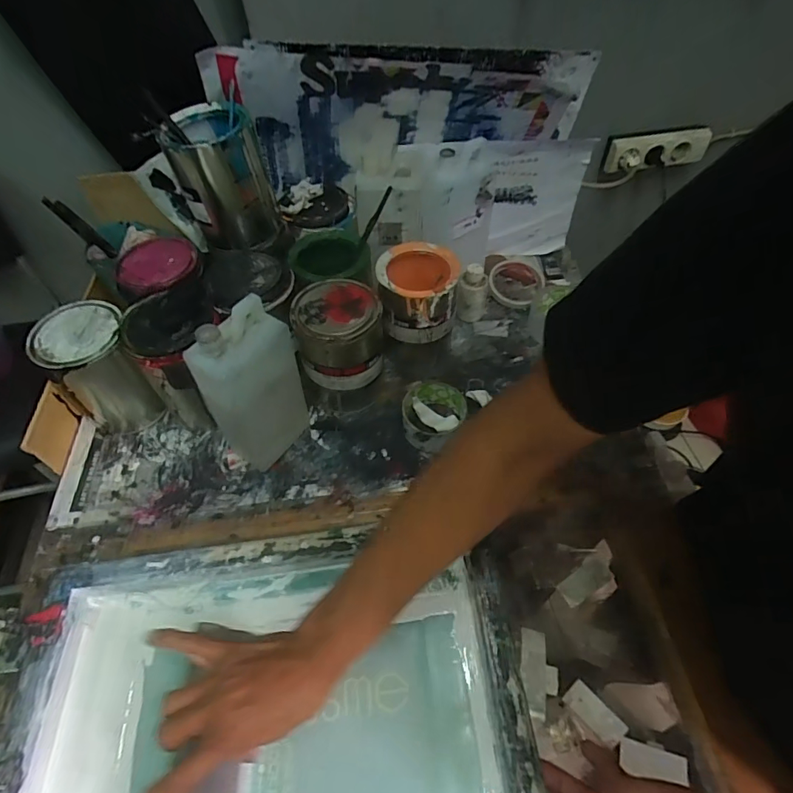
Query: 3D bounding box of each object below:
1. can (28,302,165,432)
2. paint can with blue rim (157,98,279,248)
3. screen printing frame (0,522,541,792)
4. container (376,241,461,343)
[{"bbox_3d":[-0.377,-0.039,0.608,0.096,0.156,0.100,0,53,0],"label":"can"},{"bbox_3d":[-0.221,-0.281,0.607,0.107,0.139,0.122,-12,54,-9],"label":"paint can with blue rim"},{"bbox_3d":[-0.114,0.298,0.424,0.442,0.057,0.367,-8,55,-1],"label":"screen printing frame"},{"bbox_3d":[0.031,-0.143,0.640,0.111,0.090,0.105,-2,53,-1],"label":"container"}]

